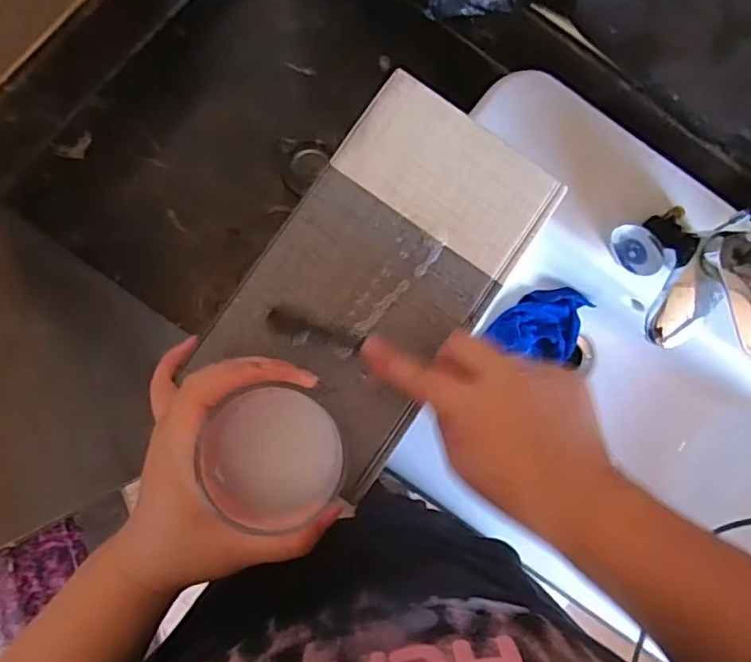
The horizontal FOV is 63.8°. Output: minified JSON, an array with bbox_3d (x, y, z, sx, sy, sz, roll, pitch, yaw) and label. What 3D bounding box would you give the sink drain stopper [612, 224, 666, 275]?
[{"bbox_3d":[0.272,-0.086,0.623,0.017,0.045,0.056,-36,111,-31],"label":"sink drain stopper"}]

